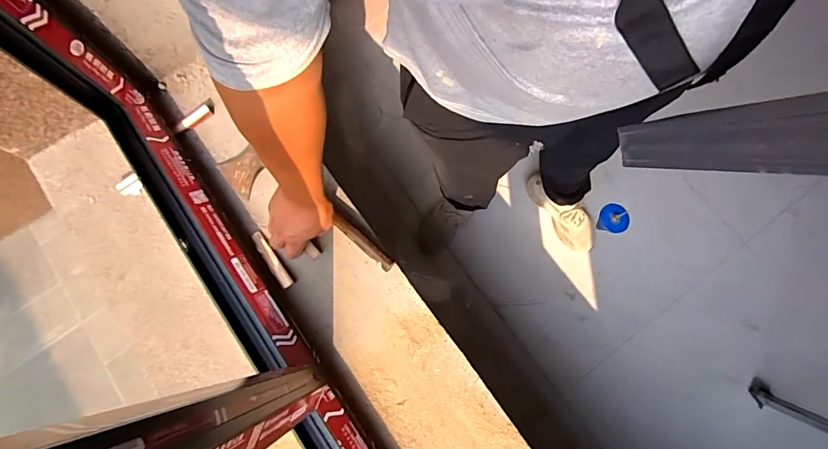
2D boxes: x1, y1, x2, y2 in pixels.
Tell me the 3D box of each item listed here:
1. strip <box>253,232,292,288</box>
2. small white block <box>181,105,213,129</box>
[{"bbox_3d":[-0.251,0.061,0.768,0.019,0.018,0.118,-37,80,-8],"label":"strip"},{"bbox_3d":[-0.414,-0.204,0.834,0.058,0.014,0.023,-42,81,-9],"label":"small white block"}]

